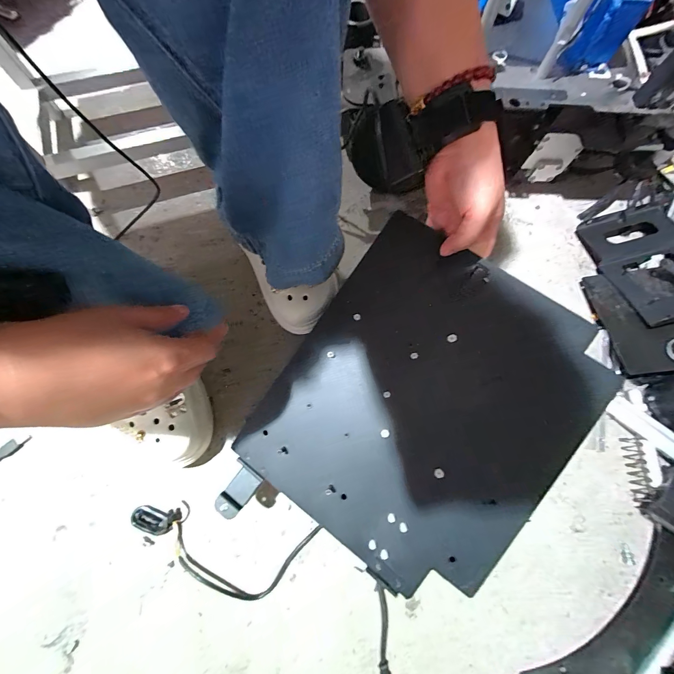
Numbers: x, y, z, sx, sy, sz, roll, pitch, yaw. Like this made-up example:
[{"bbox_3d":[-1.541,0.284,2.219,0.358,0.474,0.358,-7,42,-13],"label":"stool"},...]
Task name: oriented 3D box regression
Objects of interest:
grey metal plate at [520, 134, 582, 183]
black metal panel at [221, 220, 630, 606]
[{"bbox_3d":[0.355,-0.295,0.524,0.073,0.076,0.023,-7,73,-4],"label":"grey metal plate"},{"bbox_3d":[0.080,0.082,0.337,0.280,0.012,0.347,34,90,11],"label":"black metal panel"}]

